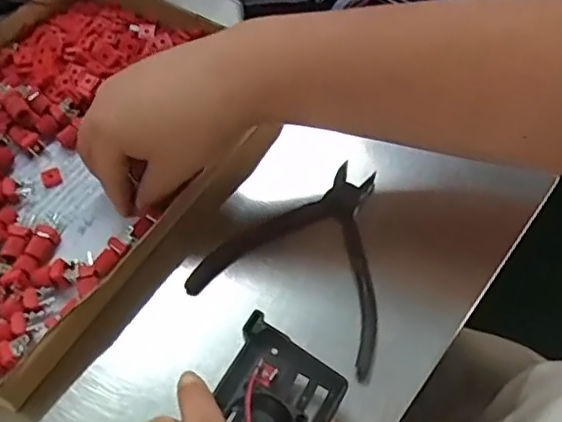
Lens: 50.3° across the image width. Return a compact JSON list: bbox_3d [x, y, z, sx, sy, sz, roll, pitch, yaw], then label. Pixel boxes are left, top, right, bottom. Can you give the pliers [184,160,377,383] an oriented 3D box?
[{"bbox_3d":[0.025,0.022,0.403,0.123,0.016,0.138,22,60,14],"label":"pliers"}]

